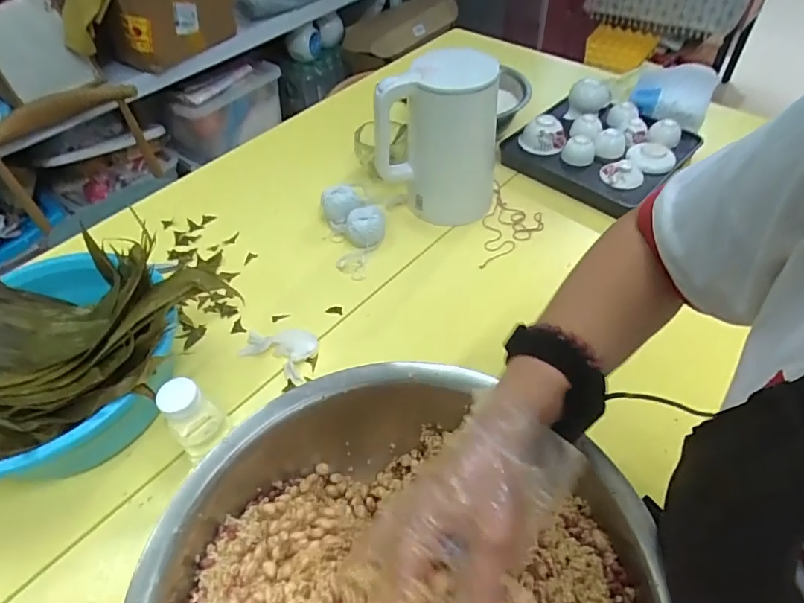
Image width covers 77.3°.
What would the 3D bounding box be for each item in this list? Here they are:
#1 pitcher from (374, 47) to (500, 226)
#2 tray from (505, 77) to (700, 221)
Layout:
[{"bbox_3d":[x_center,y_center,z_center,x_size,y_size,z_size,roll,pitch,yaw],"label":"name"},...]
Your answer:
[{"bbox_3d":[0.055,-0.250,0.790,0.195,0.255,0.122,-5,49,0],"label":"pitcher"},{"bbox_3d":[0.351,-0.285,0.889,0.246,0.079,0.253,-37,56,-25],"label":"tray"}]

